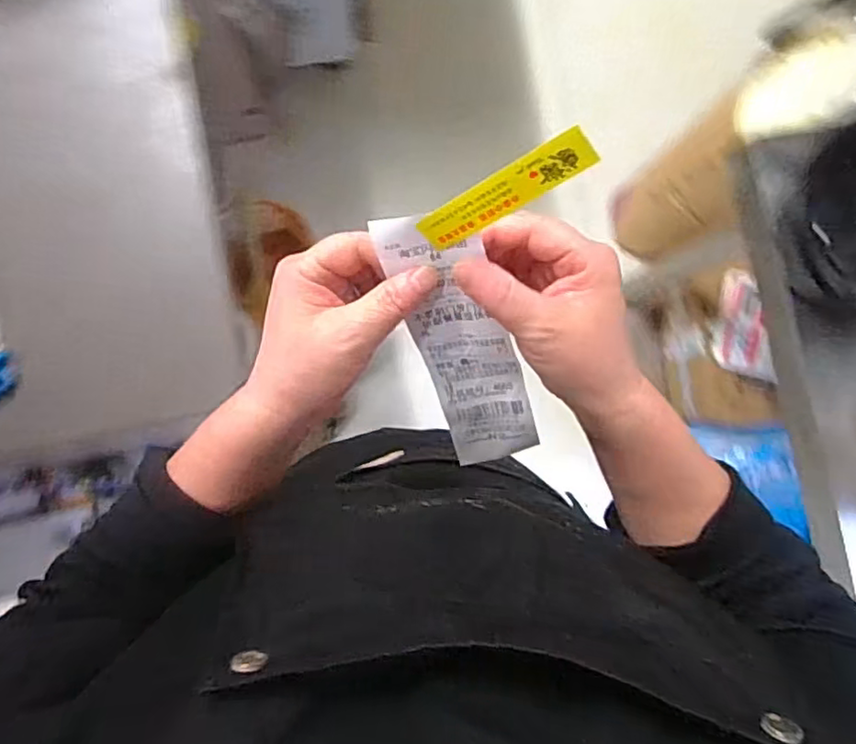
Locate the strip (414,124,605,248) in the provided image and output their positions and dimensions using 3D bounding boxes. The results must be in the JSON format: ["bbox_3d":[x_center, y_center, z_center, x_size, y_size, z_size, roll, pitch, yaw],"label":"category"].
[{"bbox_3d":[0.033,-0.079,0.283,0.021,0.087,0.004,46,41,-24],"label":"strip"}]

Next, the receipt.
[{"bbox_3d":[0.022,-0.012,0.359,0.052,0.014,0.169,-11,129,14],"label":"receipt"}]

